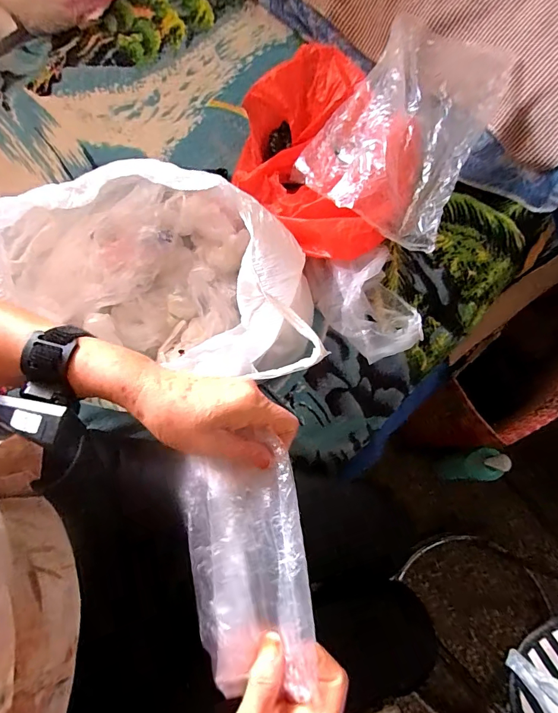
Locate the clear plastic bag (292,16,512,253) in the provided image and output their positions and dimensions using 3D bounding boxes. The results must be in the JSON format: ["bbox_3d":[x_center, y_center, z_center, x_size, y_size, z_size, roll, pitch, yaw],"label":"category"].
[{"bbox_3d":[0.167,-0.315,0.529,0.204,0.057,0.311,25,76,7],"label":"clear plastic bag"}]

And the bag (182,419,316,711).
[{"bbox_3d":[-0.024,0.158,0.304,0.089,0.024,0.164,-11,74,-3],"label":"bag"}]

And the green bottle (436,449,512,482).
[{"bbox_3d":[0.405,0.230,0.835,0.069,0.203,0.064,-2,74,0],"label":"green bottle"}]

